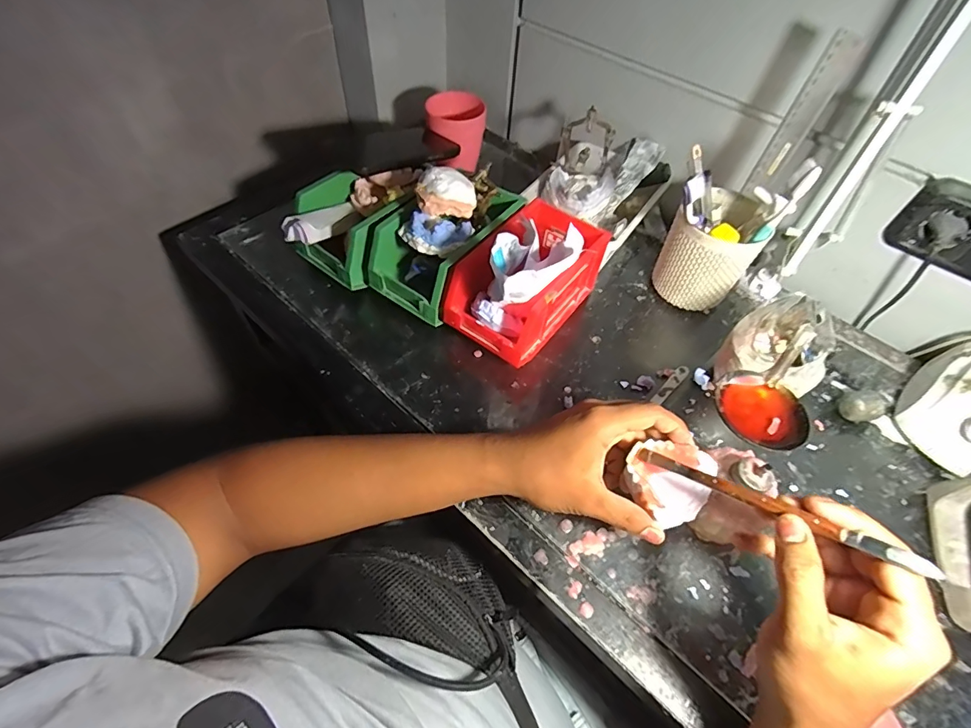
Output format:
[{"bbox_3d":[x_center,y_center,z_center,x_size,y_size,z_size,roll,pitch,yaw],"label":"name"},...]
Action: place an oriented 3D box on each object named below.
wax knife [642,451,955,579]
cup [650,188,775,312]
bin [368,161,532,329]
[{"bbox_3d":[0.181,0.090,0.302,0.012,0.010,0.175,-41,38,-27],"label":"wax knife"},{"bbox_3d":[0.260,-0.128,0.535,0.091,0.109,0.100,35,60,19],"label":"cup"},{"bbox_3d":[-0.044,-0.147,0.510,0.103,0.133,0.165,33,60,18],"label":"bin"}]

